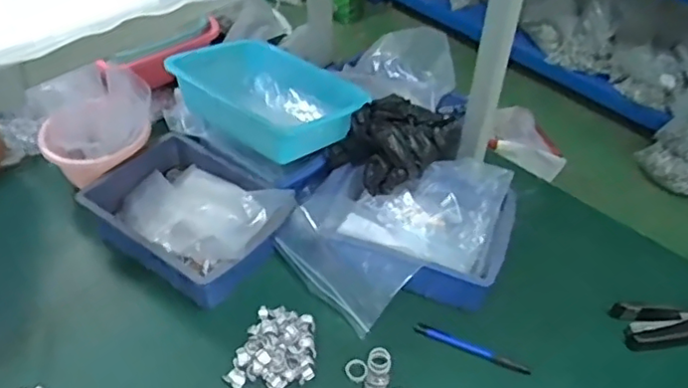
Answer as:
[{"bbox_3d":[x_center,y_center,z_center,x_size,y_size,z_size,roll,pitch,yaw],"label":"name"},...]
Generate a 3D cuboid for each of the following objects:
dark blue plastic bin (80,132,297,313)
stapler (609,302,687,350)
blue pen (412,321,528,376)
[{"bbox_3d":[-0.200,0.018,0.818,0.246,0.075,0.178,29,50,23],"label":"dark blue plastic bin"},{"bbox_3d":[0.403,0.163,0.774,0.125,0.027,0.053,-1,45,-5],"label":"stapler"},{"bbox_3d":[0.154,0.187,0.750,0.140,0.008,0.014,20,47,15],"label":"blue pen"}]

